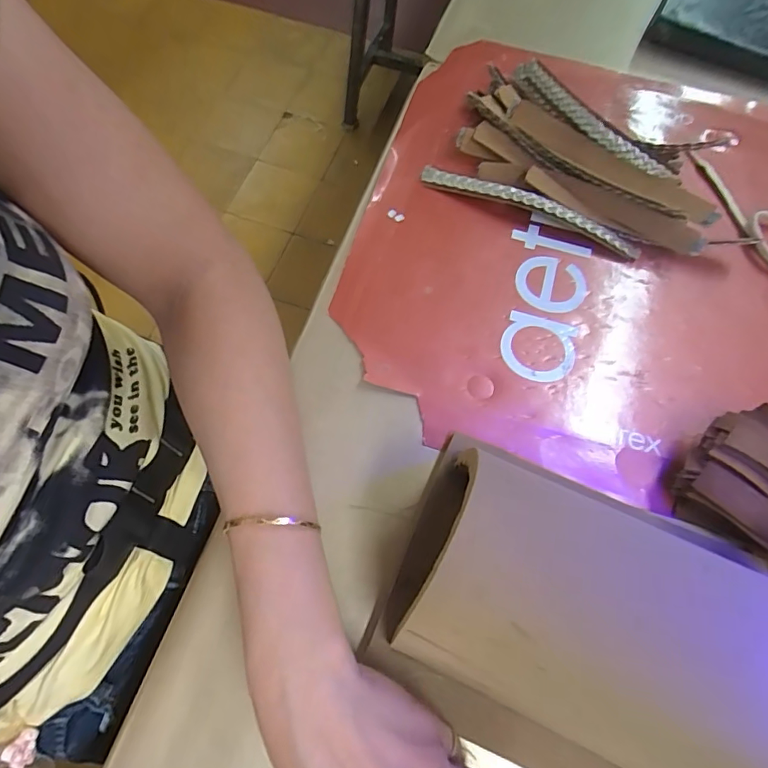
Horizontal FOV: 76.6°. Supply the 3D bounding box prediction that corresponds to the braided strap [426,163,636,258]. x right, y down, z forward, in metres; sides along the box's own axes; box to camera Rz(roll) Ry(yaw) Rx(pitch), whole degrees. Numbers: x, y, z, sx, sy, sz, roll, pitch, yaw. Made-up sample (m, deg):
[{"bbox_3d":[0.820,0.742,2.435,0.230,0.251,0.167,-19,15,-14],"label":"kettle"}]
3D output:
[{"bbox_3d":[0.120,-0.147,0.401,0.187,0.019,0.016,24,69,8],"label":"braided strap"}]

